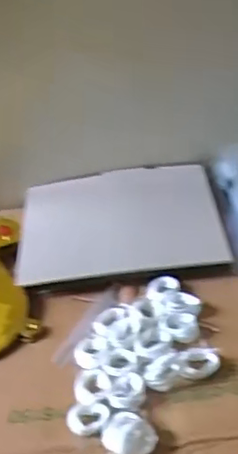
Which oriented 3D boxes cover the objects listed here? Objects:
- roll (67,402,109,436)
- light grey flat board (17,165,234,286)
[{"bbox_3d":[-0.022,0.137,0.449,0.029,0.006,0.025,1,37,11],"label":"roll"},{"bbox_3d":[0.000,-0.009,0.641,0.193,0.013,0.174,-7,36,0],"label":"light grey flat board"}]

